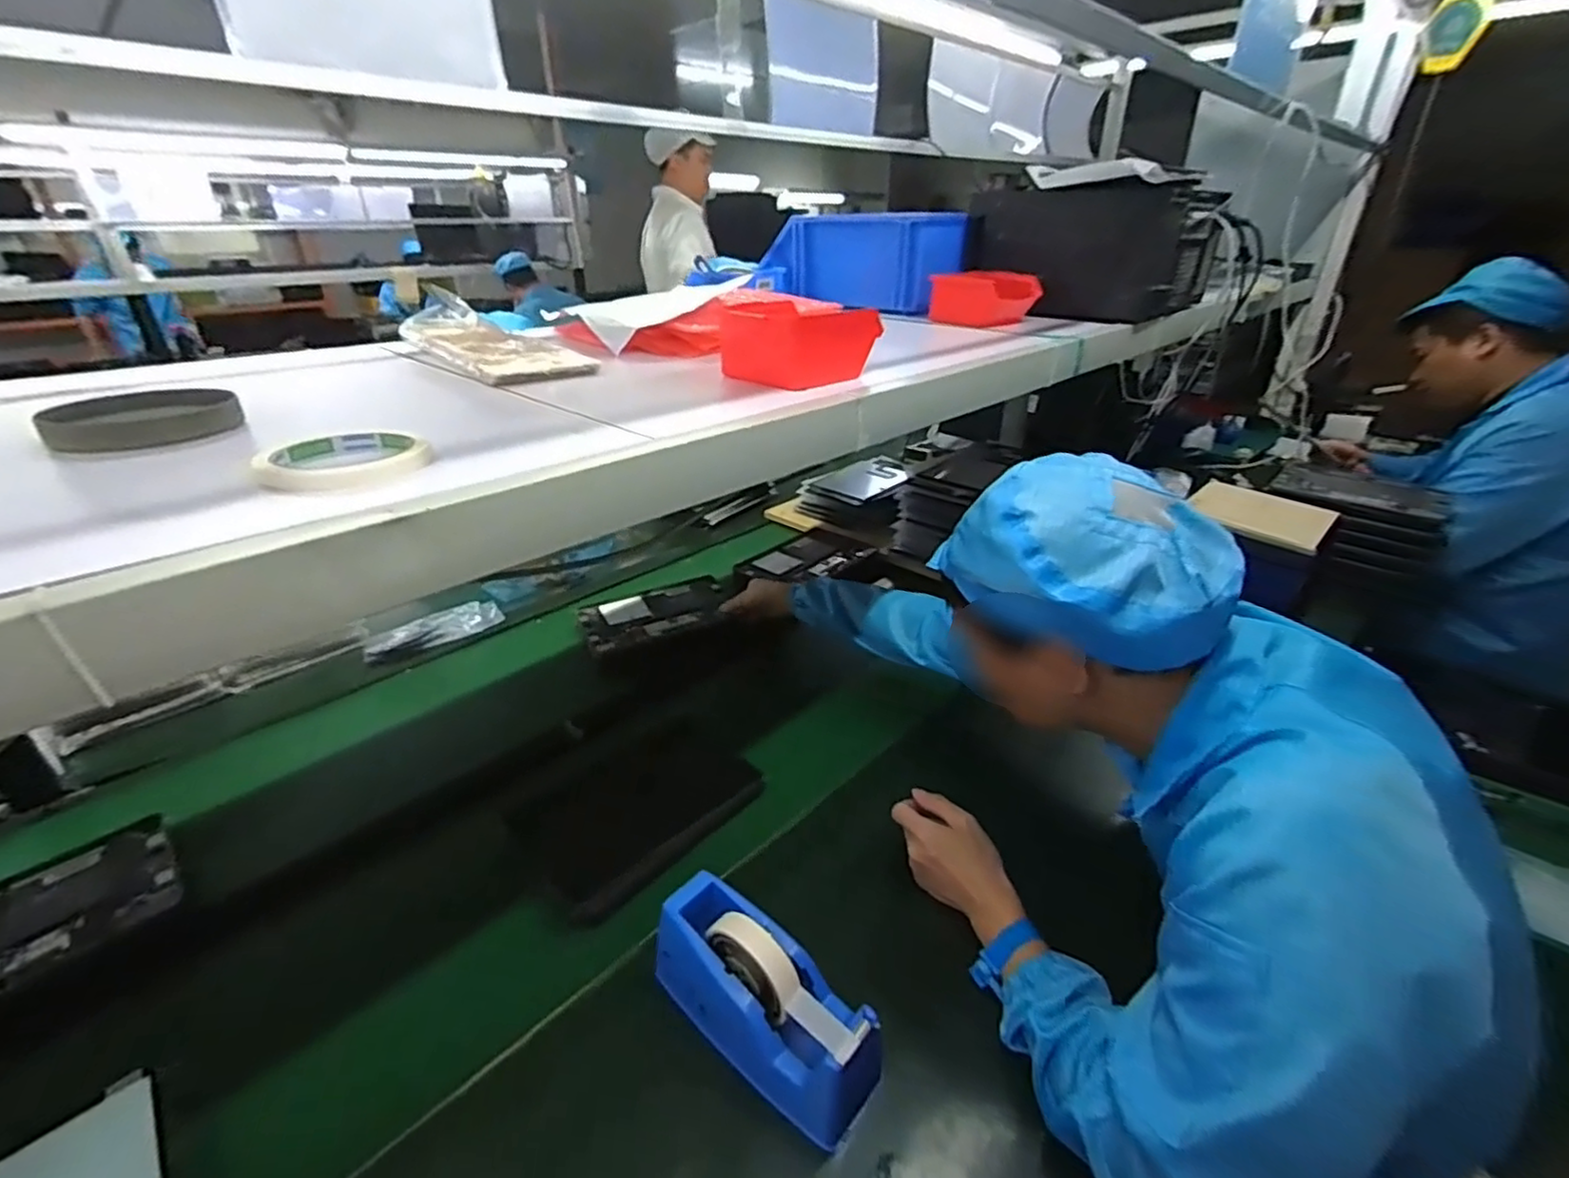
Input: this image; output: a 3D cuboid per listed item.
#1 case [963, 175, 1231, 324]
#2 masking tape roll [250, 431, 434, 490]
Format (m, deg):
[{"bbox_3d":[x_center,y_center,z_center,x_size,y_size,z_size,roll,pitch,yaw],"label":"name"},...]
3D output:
[{"bbox_3d":[0.532,-0.584,1.168,0.329,0.185,0.300,21,36,35],"label":"case"},{"bbox_3d":[-0.279,-0.086,0.431,0.093,0.012,0.101,-12,31,-20],"label":"masking tape roll"}]

